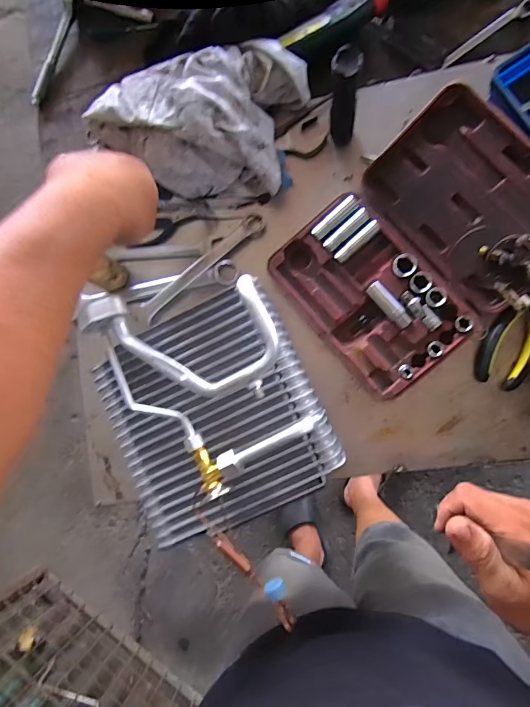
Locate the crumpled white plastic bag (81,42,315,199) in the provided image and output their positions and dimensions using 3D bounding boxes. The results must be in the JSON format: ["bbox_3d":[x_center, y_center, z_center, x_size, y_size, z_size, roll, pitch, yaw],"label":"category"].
[{"bbox_3d":[-0.083,-0.296,0.519,0.258,0.114,0.174,4,87,8],"label":"crumpled white plastic bag"}]

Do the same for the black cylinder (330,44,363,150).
[{"bbox_3d":[0.093,-0.293,0.484,0.030,0.138,0.029,4,87,8],"label":"black cylinder"}]

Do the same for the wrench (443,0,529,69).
[{"bbox_3d":[0.300,-0.429,0.550,0.124,0.006,0.020,-28,83,18],"label":"wrench"}]

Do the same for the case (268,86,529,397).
[{"bbox_3d":[0.187,-0.121,0.493,0.306,0.067,0.244,-41,82,3],"label":"case"}]

